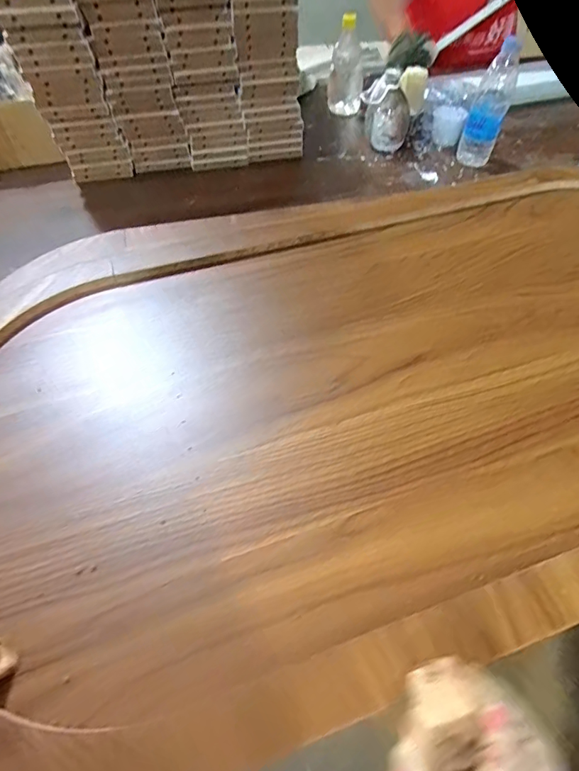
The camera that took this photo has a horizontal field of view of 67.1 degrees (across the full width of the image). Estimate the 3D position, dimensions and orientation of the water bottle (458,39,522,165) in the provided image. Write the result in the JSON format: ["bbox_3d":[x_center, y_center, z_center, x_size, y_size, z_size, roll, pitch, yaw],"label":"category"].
[{"bbox_3d":[0.367,-0.508,0.797,0.057,0.193,0.061,-30,60,-18],"label":"water bottle"}]

